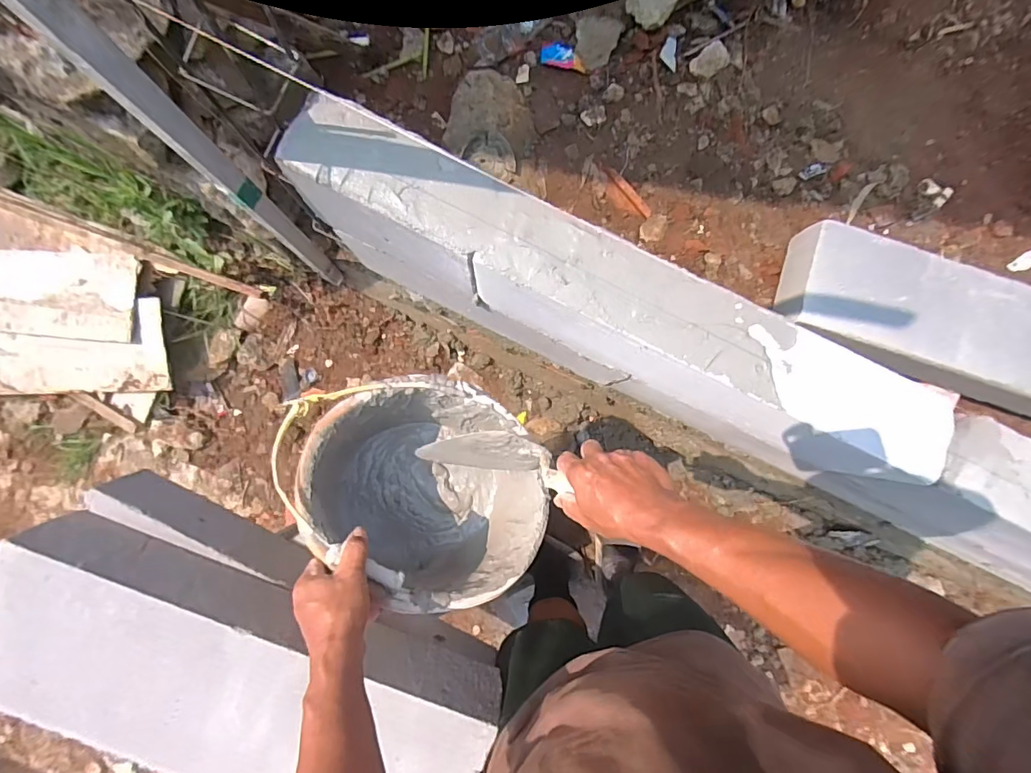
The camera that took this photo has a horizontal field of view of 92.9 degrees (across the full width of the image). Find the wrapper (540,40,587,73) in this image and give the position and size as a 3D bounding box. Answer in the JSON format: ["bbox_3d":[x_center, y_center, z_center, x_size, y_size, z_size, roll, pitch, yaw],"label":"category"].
[{"bbox_3d":[0.101,-0.677,1.003,0.095,0.007,0.049,13,85,-1],"label":"wrapper"}]

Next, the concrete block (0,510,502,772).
[{"bbox_3d":[-0.324,0.364,0.585,0.585,0.089,0.229,24,85,0],"label":"concrete block"}]

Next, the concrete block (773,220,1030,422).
[{"bbox_3d":[0.797,-0.110,0.907,0.597,0.085,0.216,19,85,-1],"label":"concrete block"}]

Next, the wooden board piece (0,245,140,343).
[{"bbox_3d":[-1.098,-0.215,1.126,0.553,0.032,0.193,5,85,11],"label":"wooden board piece"}]

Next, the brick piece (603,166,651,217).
[{"bbox_3d":[0.222,-0.390,1.002,0.033,0.034,0.132,-42,88,-4],"label":"brick piece"}]

